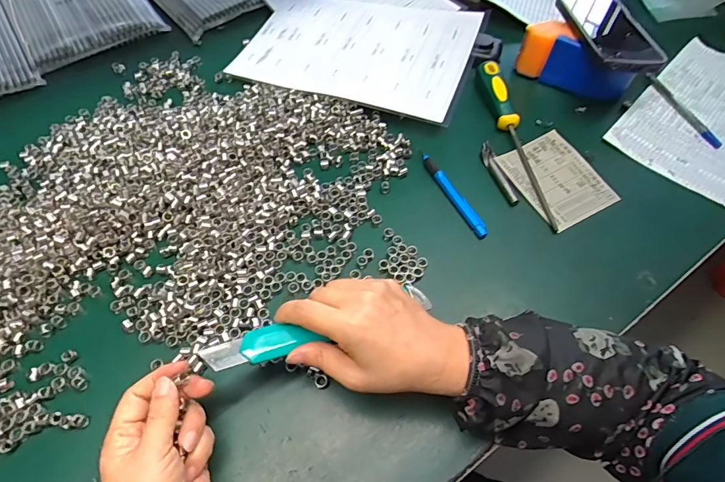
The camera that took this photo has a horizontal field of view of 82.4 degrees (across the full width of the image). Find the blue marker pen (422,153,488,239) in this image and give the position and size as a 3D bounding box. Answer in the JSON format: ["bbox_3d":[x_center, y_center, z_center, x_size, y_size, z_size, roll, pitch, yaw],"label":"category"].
[{"bbox_3d":[0.097,-0.050,0.442,0.012,0.013,0.117,-23,59,-12],"label":"blue marker pen"}]

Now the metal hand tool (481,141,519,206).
[{"bbox_3d":[0.149,-0.075,0.456,0.013,0.008,0.086,-13,58,-6],"label":"metal hand tool"}]

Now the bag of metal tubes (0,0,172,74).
[{"bbox_3d":[-0.453,-0.385,0.644,0.180,0.028,0.325,-31,61,-16],"label":"bag of metal tubes"}]

